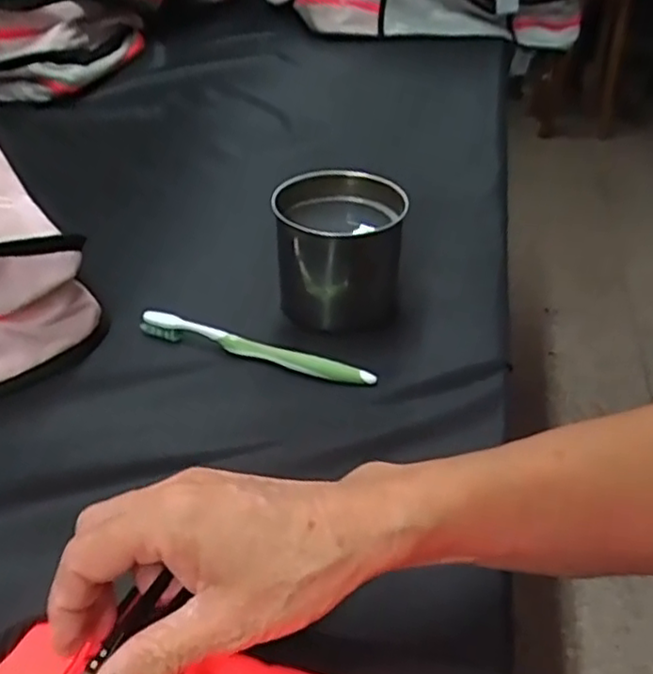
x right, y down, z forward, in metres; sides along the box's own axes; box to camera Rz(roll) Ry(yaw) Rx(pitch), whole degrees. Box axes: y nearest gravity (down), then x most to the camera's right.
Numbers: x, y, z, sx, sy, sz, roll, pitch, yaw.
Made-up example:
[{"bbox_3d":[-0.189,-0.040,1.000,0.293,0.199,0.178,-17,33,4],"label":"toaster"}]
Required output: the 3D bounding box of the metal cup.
[{"bbox_3d":[0.010,-0.073,0.538,0.099,0.089,0.106,1,39,-1],"label":"metal cup"}]

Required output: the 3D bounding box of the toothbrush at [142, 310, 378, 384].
[{"bbox_3d":[-0.055,0.010,0.498,0.186,0.022,0.010,14,41,14],"label":"toothbrush"}]

